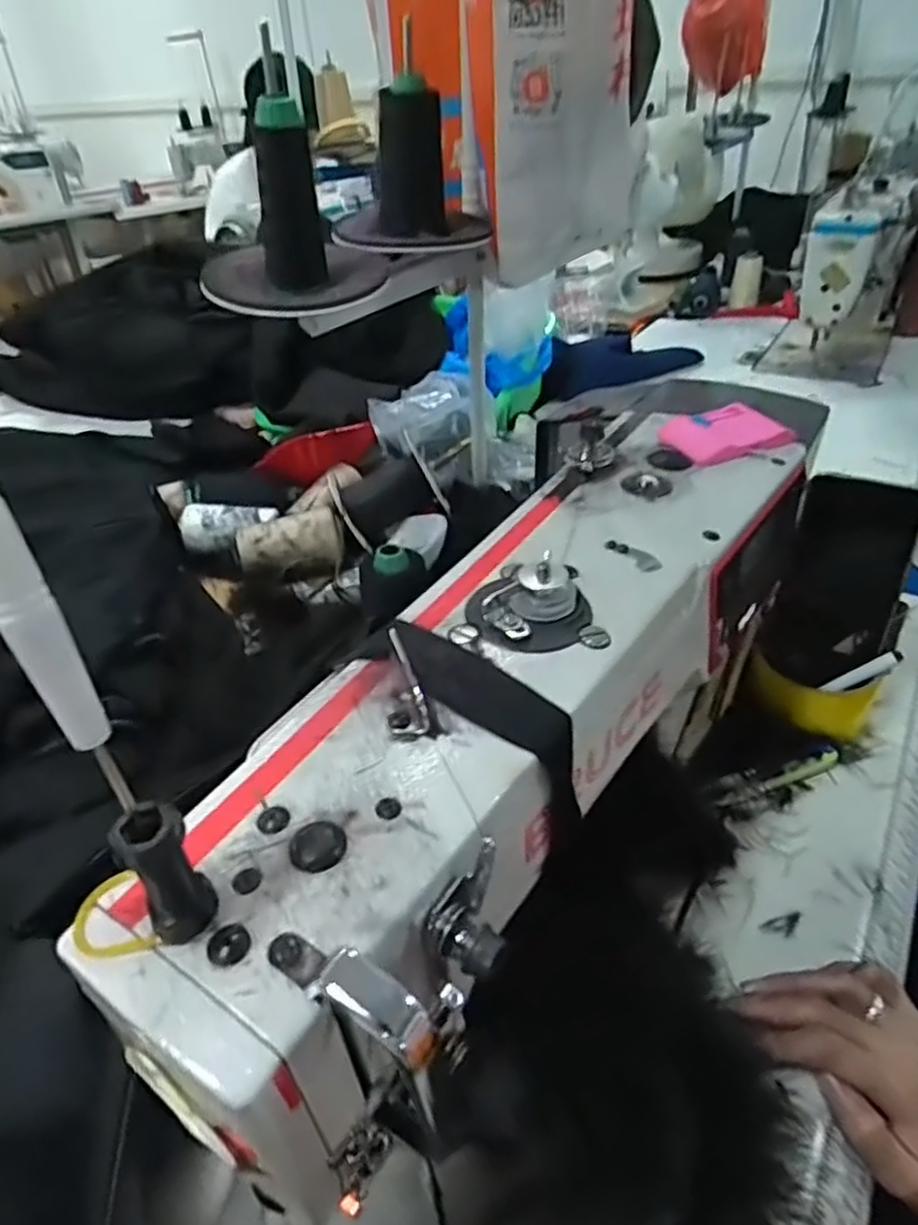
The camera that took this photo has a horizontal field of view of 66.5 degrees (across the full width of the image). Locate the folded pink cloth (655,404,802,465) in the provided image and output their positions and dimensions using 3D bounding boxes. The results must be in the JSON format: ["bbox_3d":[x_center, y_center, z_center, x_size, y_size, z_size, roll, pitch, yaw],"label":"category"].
[{"bbox_3d":[0.162,-0.109,0.428,0.073,0.016,0.046,-21,41,-22],"label":"folded pink cloth"}]

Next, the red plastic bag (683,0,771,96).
[{"bbox_3d":[0.504,-1.154,1.280,0.160,0.324,0.107,28,28,34],"label":"red plastic bag"}]

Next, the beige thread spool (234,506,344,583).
[{"bbox_3d":[-0.171,-0.068,0.718,0.105,0.050,0.059,-13,39,-11],"label":"beige thread spool"}]

